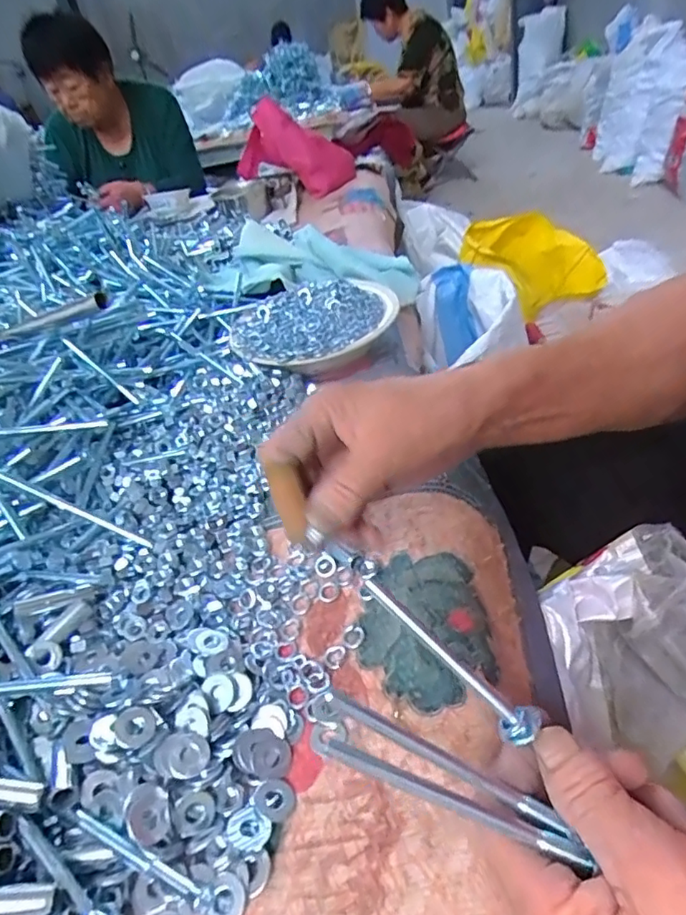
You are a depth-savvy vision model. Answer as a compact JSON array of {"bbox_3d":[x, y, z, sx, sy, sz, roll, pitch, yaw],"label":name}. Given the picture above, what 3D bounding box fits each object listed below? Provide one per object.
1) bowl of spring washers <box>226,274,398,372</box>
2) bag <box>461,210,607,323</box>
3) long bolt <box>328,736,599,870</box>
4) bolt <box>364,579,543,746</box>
[{"bbox_3d":[-0.030,-0.137,0.592,0.163,0.051,0.160,-3,37,2],"label":"bowl of spring washers"},{"bbox_3d":[0.383,-0.390,1.143,0.211,0.158,0.212,-28,38,-20],"label":"bag"},{"bbox_3d":[0.037,0.119,0.198,0.093,0.004,0.007,21,41,7],"label":"long bolt"},{"bbox_3d":[0.042,0.081,0.232,0.085,0.012,0.013,41,52,14],"label":"bolt"}]

